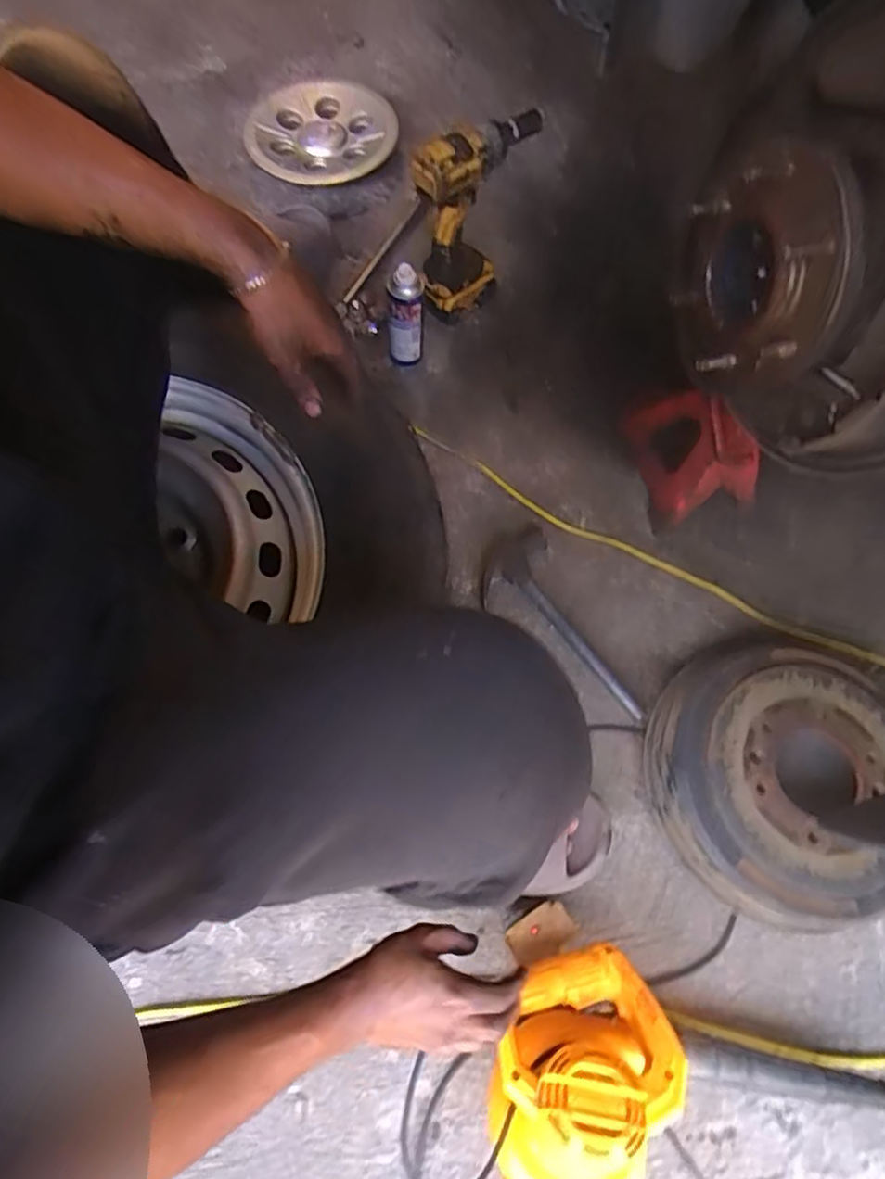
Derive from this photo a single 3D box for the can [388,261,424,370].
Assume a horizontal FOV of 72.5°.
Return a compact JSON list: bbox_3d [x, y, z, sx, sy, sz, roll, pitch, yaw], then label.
[{"bbox_3d":[-0.053,-0.377,0.851,0.050,0.163,0.042,8,72,-2],"label":"can"}]

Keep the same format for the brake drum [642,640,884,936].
[{"bbox_3d":[0.396,0.220,0.709,0.290,0.092,0.303,1,72,-4],"label":"brake drum"}]

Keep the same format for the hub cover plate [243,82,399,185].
[{"bbox_3d":[-0.203,-0.768,1.025,0.247,0.046,0.242,0,70,-1],"label":"hub cover plate"}]

